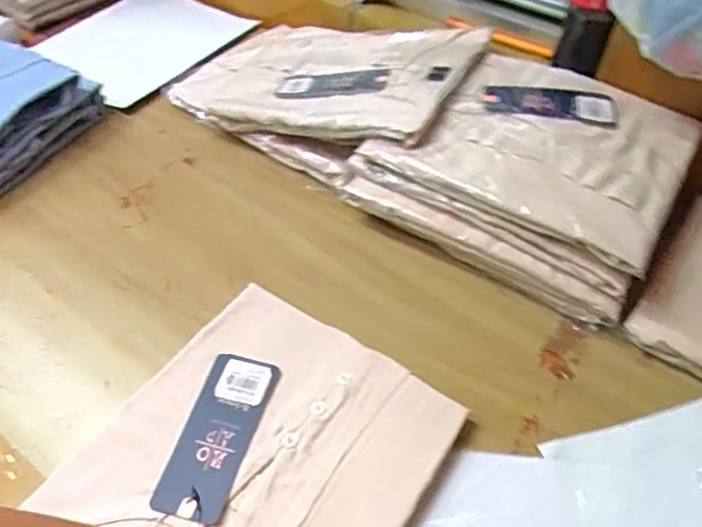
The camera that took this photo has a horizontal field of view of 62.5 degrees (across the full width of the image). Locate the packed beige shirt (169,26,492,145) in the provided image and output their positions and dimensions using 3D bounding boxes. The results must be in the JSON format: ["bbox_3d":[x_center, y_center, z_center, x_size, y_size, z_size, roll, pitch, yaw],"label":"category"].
[{"bbox_3d":[-0.035,-0.208,0.644,0.316,0.030,0.210,11,49,25],"label":"packed beige shirt"}]

